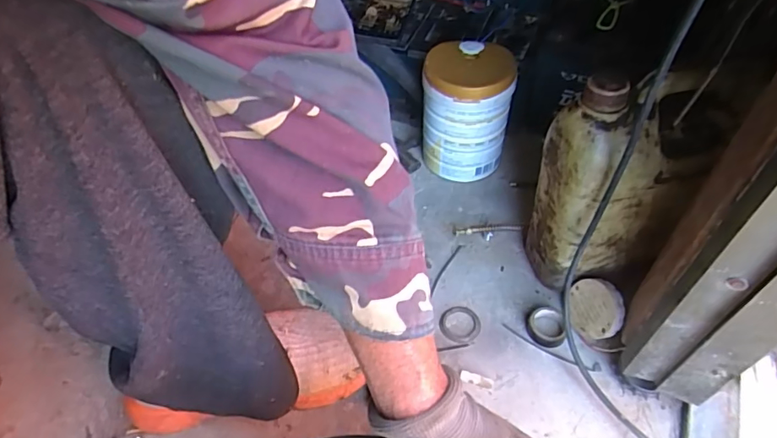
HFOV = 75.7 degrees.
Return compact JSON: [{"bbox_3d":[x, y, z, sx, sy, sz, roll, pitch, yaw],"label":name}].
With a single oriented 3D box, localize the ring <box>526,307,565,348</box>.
[{"bbox_3d":[0.188,0.129,0.597,0.044,0.016,0.046,-2,49,3],"label":"ring"}]

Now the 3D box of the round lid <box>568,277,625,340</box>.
[{"bbox_3d":[0.241,0.105,0.580,0.015,0.067,0.063,8,-3,-33],"label":"round lid"}]

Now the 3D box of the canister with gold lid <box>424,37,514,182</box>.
[{"bbox_3d":[0.113,-0.151,0.742,0.116,0.179,0.116,-2,49,4],"label":"canister with gold lid"}]

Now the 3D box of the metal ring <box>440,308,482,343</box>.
[{"bbox_3d":[0.088,0.129,0.614,0.050,0.006,0.051,-2,49,3],"label":"metal ring"}]

